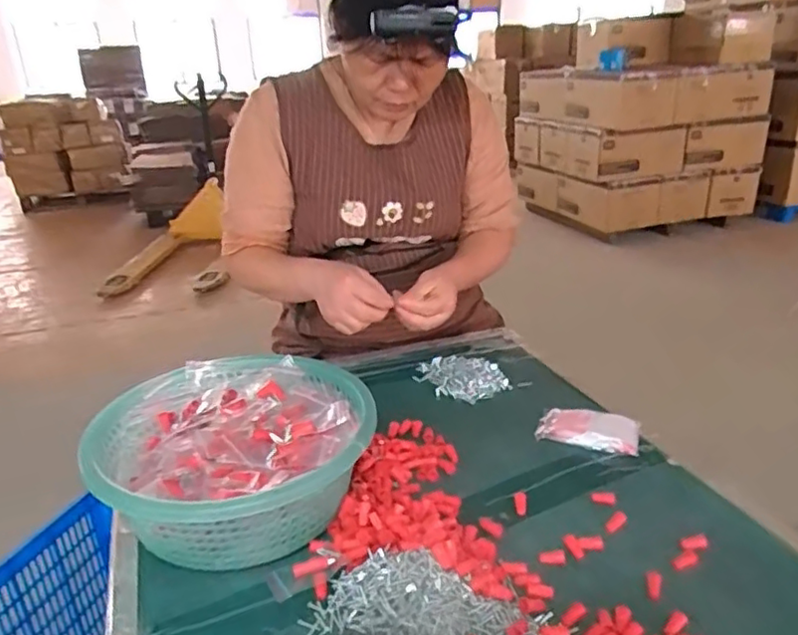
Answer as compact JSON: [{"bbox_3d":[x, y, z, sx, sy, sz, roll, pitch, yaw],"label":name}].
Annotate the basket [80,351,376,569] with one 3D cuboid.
[{"bbox_3d":[-0.161,0.143,0.638,0.254,0.103,0.264,-6,22,-12],"label":"basket"}]

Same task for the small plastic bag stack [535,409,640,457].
[{"bbox_3d":[0.229,0.134,0.755,0.113,0.022,0.060,8,23,21],"label":"small plastic bag stack"}]

